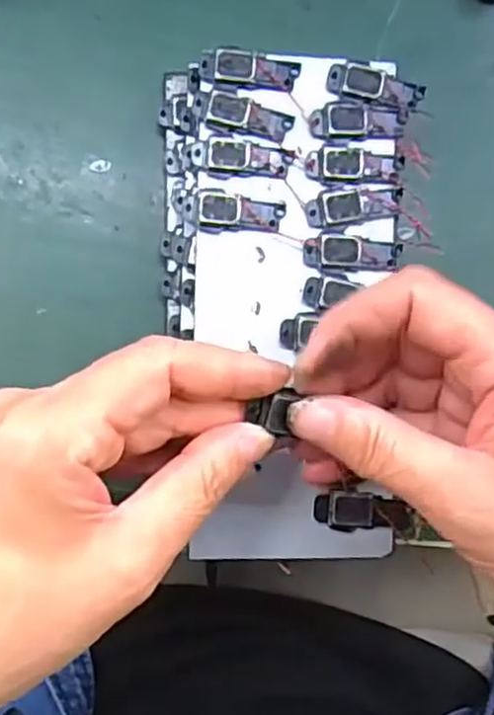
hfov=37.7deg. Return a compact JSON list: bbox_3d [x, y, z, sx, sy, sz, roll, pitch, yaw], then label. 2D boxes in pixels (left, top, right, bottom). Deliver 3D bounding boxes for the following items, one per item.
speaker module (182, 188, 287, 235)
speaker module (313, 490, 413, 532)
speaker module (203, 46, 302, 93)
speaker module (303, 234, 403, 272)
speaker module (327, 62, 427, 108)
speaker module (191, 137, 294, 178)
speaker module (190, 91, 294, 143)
[{"bbox_3d":[-0.005,-0.057,0.288,0.039,0.004,0.017,8,85,-7],"label":"speaker module"},{"bbox_3d":[0.046,0.061,0.284,0.039,0.004,0.015,5,85,-7],"label":"speaker module"},{"bbox_3d":[0.001,-0.116,0.291,0.039,0.004,0.014,6,85,-7],"label":"speaker module"},{"bbox_3d":[0.043,-0.042,0.292,0.039,0.004,0.014,1,86,-7],"label":"speaker module"},{"bbox_3d":[0.053,-0.111,0.296,0.040,0.004,0.013,10,85,-6],"label":"speaker module"},{"bbox_3d":[-0.002,-0.080,0.288,0.040,0.004,0.013,5,85,-7],"label":"speaker module"},{"bbox_3d":[-0.001,-0.097,0.291,0.040,0.004,0.015,11,85,-6],"label":"speaker module"}]

